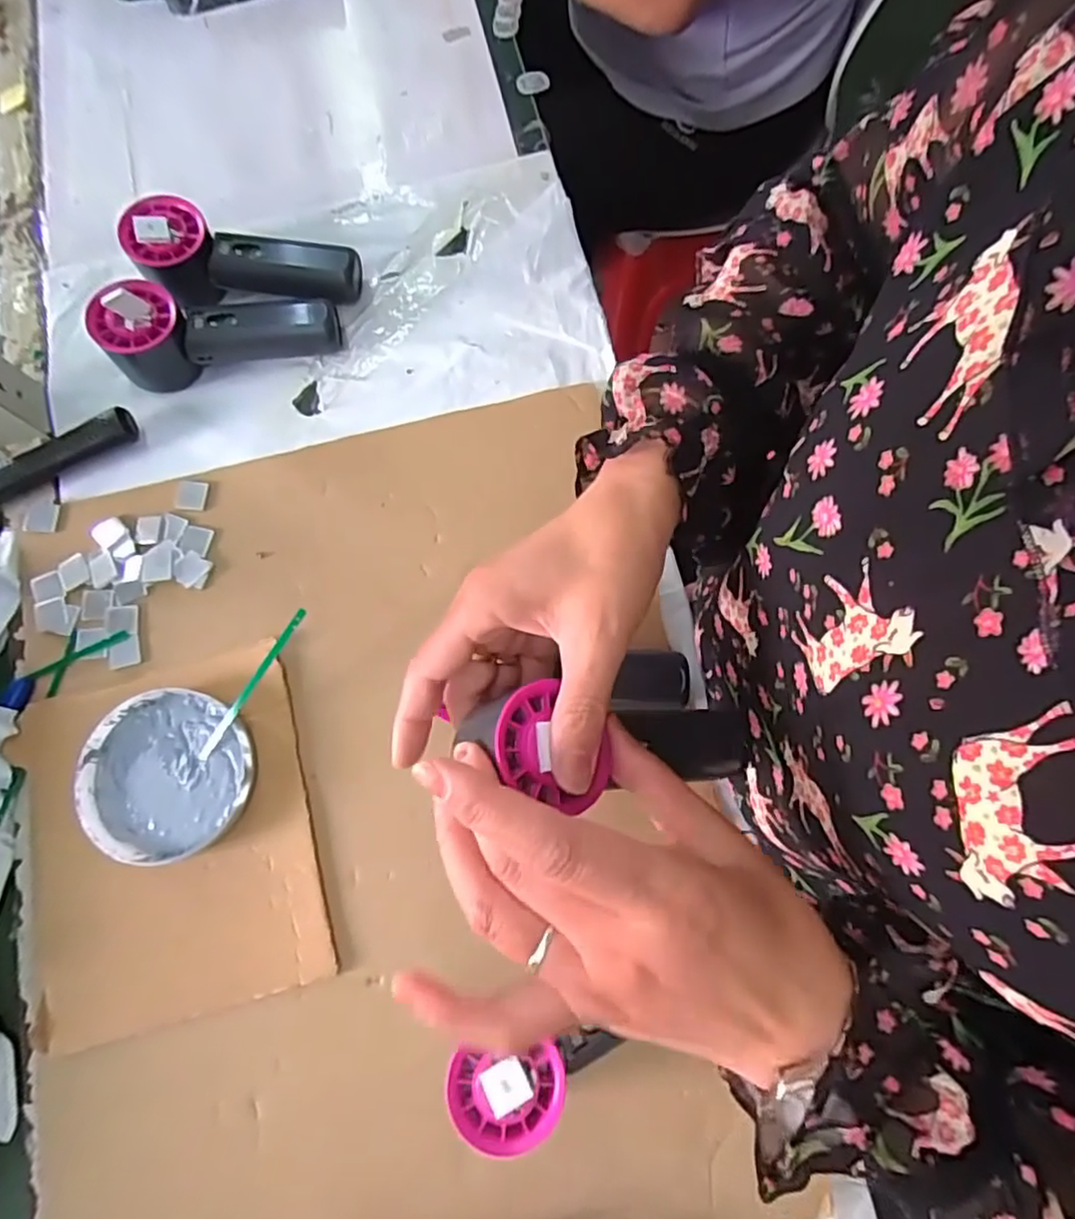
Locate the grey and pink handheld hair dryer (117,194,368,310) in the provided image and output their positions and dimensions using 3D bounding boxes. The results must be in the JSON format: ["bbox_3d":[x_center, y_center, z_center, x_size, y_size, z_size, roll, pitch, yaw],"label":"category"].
[{"bbox_3d":[-0.212,-0.252,0.473,0.158,0.046,0.057,4,75,-10],"label":"grey and pink handheld hair dryer"}]

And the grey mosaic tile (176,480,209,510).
[{"bbox_3d":[-0.241,-0.079,0.450,0.022,0.005,0.020,5,76,3],"label":"grey mosaic tile"}]

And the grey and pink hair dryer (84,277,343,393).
[{"bbox_3d":[-0.221,-0.198,0.454,0.153,0.059,0.054,-9,75,0],"label":"grey and pink hair dryer"}]

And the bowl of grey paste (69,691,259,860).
[{"bbox_3d":[-0.224,0.101,0.395,0.102,0.018,0.098,0,76,2],"label":"bowl of grey paste"}]

